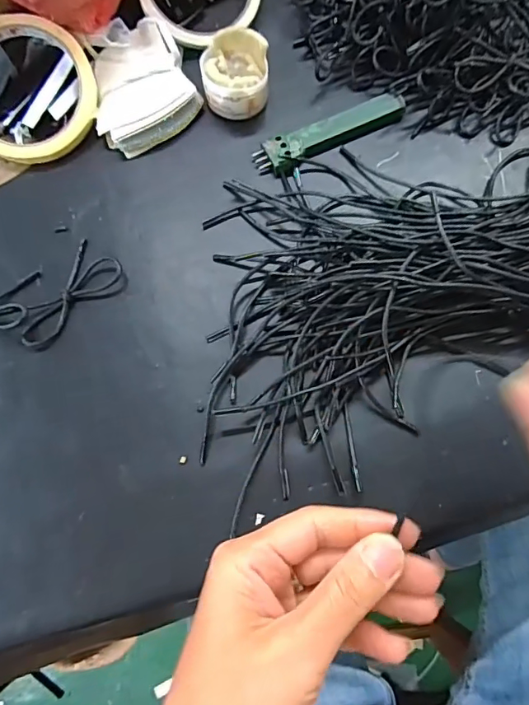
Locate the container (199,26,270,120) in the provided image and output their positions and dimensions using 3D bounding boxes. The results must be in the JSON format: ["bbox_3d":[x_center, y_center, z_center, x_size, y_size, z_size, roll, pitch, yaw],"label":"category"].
[{"bbox_3d":[-0.020,-0.189,0.326,0.044,0.035,0.045,0,73,2],"label":"container"}]

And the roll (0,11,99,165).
[{"bbox_3d":[-0.161,-0.176,0.325,0.092,0.012,0.092,-1,96,-7],"label":"roll"}]

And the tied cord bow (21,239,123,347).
[{"bbox_3d":[-0.123,-0.035,0.299,0.038,0.011,0.073,33,77,11],"label":"tied cord bow"}]

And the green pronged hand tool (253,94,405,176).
[{"bbox_3d":[0.046,-0.149,0.331,0.106,0.012,0.024,-24,74,-5],"label":"green pronged hand tool"}]

